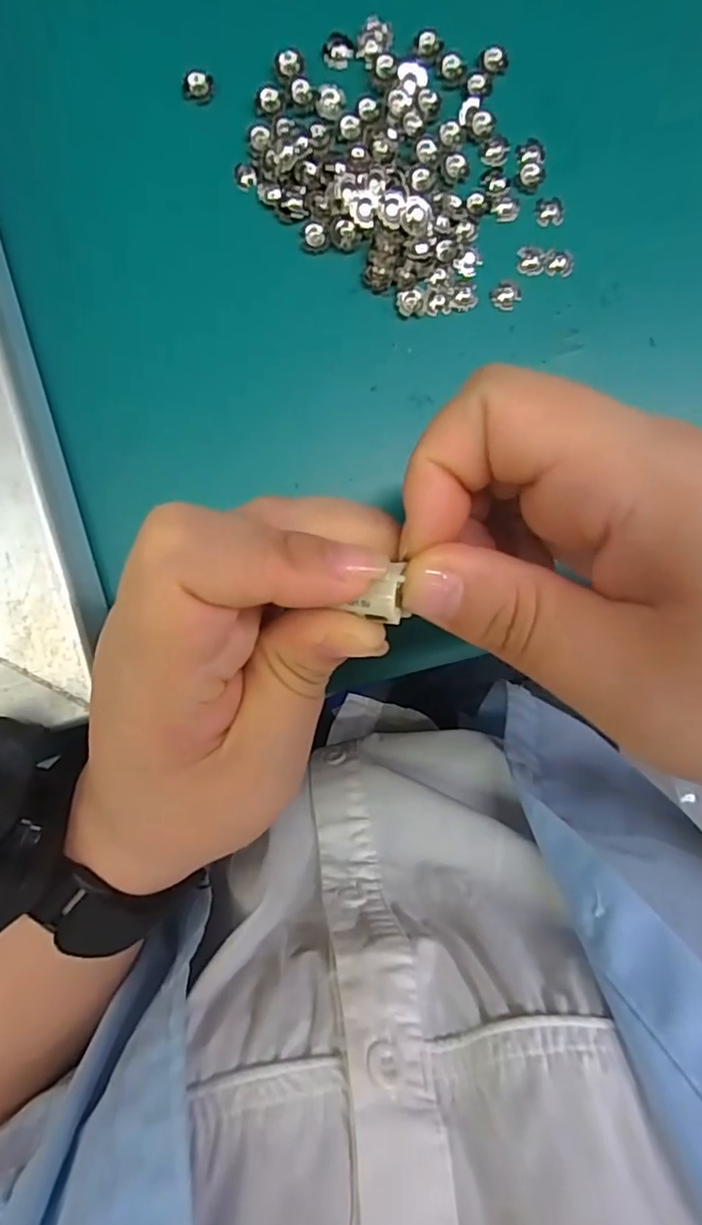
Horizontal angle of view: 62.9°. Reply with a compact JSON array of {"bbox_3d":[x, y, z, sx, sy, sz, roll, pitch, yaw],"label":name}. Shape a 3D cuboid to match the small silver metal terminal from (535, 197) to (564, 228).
[{"bbox_3d":[0.070,-0.142,0.204,0.010,0.004,0.009,-11,95,3],"label":"small silver metal terminal"}]

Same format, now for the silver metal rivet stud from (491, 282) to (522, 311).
[{"bbox_3d":[0.055,-0.112,0.202,0.009,0.004,0.010,44,89,-2],"label":"silver metal rivet stud"}]

